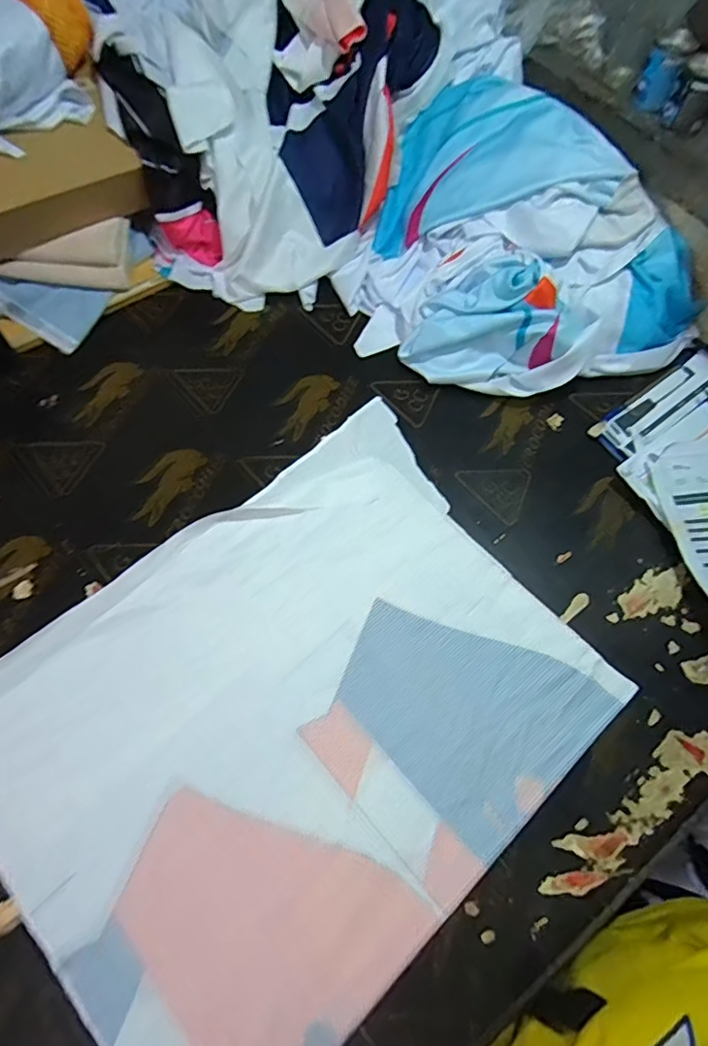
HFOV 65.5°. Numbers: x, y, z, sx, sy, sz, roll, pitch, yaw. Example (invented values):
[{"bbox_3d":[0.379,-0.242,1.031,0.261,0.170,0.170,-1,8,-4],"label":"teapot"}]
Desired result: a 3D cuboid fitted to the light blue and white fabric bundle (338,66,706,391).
[{"bbox_3d":[0.200,-0.339,0.707,0.344,0.178,0.435,-40,71,-18],"label":"light blue and white fabric bundle"}]

